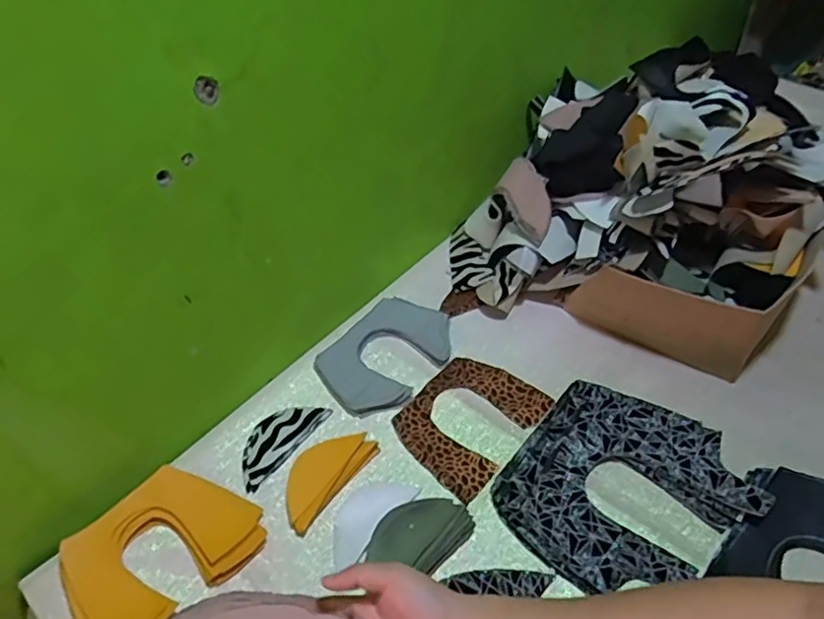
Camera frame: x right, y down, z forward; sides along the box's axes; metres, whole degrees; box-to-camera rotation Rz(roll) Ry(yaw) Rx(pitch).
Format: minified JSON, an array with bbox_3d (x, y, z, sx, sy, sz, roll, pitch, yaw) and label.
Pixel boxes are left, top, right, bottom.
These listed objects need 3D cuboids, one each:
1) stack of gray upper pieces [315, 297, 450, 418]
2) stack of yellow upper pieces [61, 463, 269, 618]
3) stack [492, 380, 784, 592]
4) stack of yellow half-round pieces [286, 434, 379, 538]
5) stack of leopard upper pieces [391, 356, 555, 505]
[{"bbox_3d":[-0.030,0.049,0.720,0.154,0.015,0.120,-34,53,-22],"label":"stack of gray upper pieces"},{"bbox_3d":[-0.236,0.225,0.582,0.167,0.026,0.130,-39,55,-25],"label":"stack of yellow upper pieces"},{"bbox_3d":[0.198,0.166,0.584,0.192,0.027,0.196,33,59,31],"label":"stack"},{"bbox_3d":[-0.090,0.164,0.628,0.057,0.010,0.111,29,57,29],"label":"stack of yellow half-round pieces"},{"bbox_3d":[0.060,0.115,0.665,0.121,0.011,0.144,32,59,30],"label":"stack of leopard upper pieces"}]

